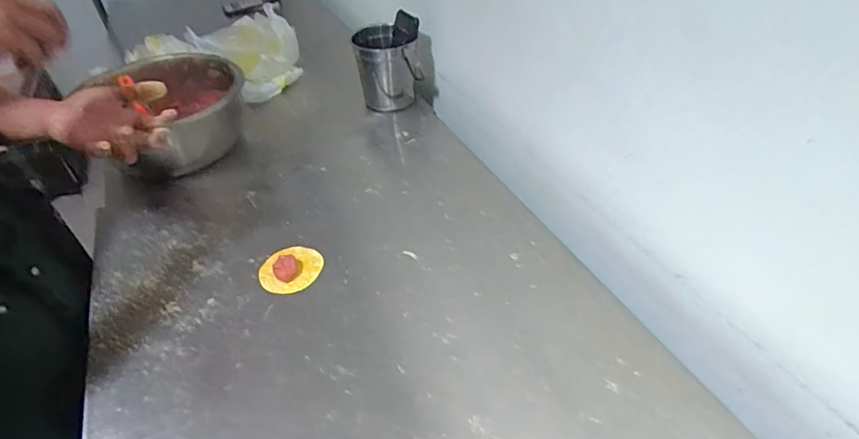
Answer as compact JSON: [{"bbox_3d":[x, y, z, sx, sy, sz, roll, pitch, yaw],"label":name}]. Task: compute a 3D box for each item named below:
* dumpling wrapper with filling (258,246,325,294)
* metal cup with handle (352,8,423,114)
[{"bbox_3d":[-0.190,0.065,0.685,0.084,0.025,0.074,-20,44,-16],"label":"dumpling wrapper with filling"},{"bbox_3d":[-0.078,-0.304,1.004,0.123,0.171,0.095,-19,44,-14],"label":"metal cup with handle"}]

